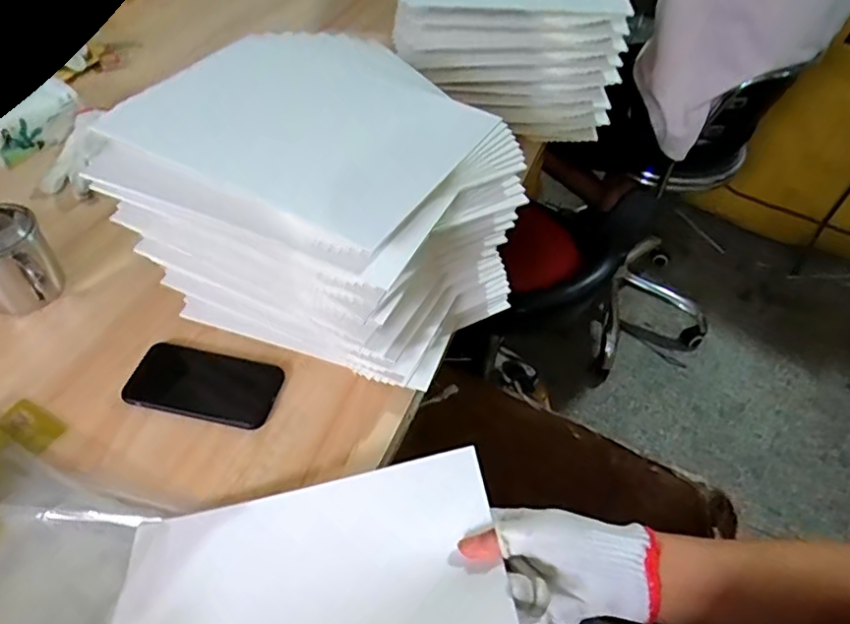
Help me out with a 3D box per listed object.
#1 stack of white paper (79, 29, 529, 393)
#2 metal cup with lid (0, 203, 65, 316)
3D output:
[{"bbox_3d":[-0.089,-0.075,0.574,0.302,0.246,0.231,24,51,17],"label":"stack of white paper"},{"bbox_3d":[-0.445,-0.052,0.623,0.089,0.099,0.086,38,56,26],"label":"metal cup with lid"}]

